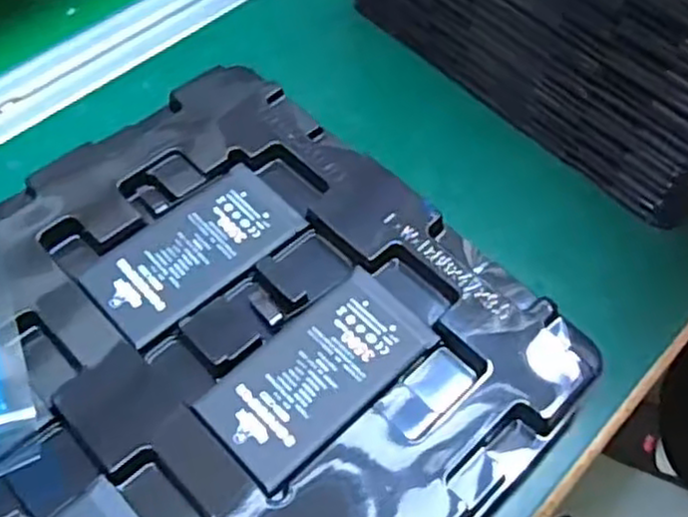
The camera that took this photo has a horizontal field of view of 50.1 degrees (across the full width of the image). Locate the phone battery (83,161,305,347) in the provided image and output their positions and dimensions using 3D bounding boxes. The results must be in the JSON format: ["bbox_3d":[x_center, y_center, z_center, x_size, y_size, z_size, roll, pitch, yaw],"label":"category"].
[{"bbox_3d":[-0.060,-0.005,0.301,0.086,0.004,0.045,-37,65,-24],"label":"phone battery"}]

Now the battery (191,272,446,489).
[{"bbox_3d":[-0.009,0.041,0.274,0.087,0.004,0.044,-38,66,-24],"label":"battery"}]

